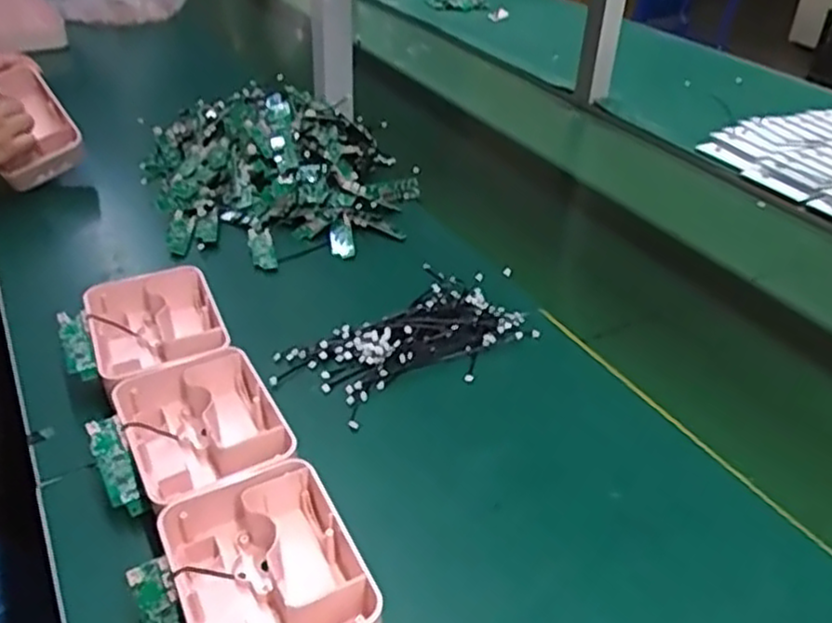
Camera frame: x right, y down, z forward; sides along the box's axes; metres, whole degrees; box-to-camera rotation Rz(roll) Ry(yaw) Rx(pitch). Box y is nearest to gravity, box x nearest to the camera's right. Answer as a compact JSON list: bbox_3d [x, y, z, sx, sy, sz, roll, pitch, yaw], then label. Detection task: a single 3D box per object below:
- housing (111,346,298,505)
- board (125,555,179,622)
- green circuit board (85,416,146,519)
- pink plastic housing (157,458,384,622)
[{"bbox_3d":[-0.154,0.086,0.535,0.100,0.043,0.132,-18,40,-26],"label":"housing"},{"bbox_3d":[-0.141,0.176,0.415,0.024,0.004,0.071,-21,80,-6],"label":"board"},{"bbox_3d":[-0.203,0.105,0.501,0.021,0.008,0.070,-21,71,-26],"label":"green circuit board"},{"bbox_3d":[-0.088,0.157,0.439,0.100,0.048,0.131,-17,40,-25],"label":"pink plastic housing"}]

